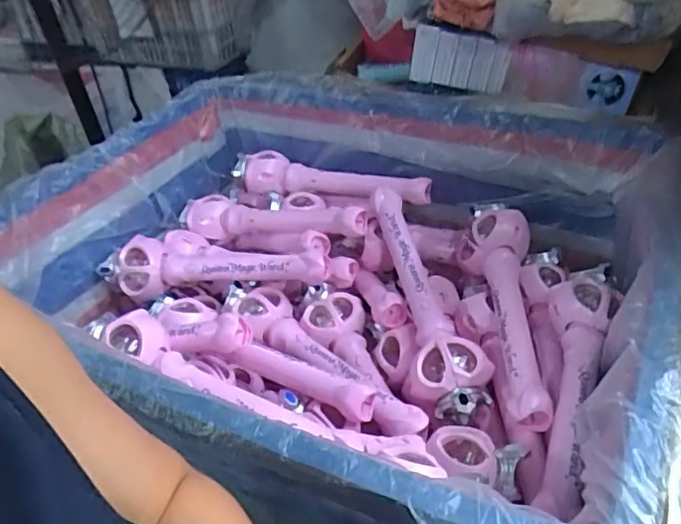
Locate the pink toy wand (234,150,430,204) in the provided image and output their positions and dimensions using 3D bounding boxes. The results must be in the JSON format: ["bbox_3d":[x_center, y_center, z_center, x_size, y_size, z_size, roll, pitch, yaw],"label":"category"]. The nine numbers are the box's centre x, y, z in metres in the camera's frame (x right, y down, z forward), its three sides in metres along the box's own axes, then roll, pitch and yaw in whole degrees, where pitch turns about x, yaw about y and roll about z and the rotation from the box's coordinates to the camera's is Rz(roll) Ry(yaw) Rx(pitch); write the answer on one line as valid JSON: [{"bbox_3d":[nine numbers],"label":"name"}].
[{"bbox_3d":[-0.027,-0.138,0.970,0.352,0.059,0.059,10,41,21],"label":"pink toy wand"}]

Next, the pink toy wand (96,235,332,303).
[{"bbox_3d":[-0.187,0.005,0.863,0.355,0.071,0.078,2,39,12],"label":"pink toy wand"}]

